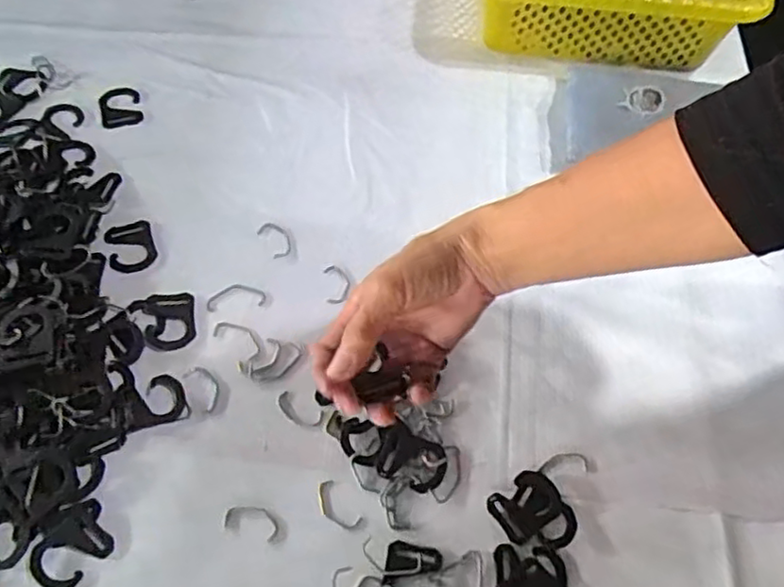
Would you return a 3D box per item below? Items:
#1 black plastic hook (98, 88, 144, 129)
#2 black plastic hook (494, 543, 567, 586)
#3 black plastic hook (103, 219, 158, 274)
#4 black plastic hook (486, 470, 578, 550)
[{"bbox_3d":[-0.236,-0.161,0.578,0.035,0.006,0.042,-15,63,-12],"label":"black plastic hook"},{"bbox_3d":[0.087,0.181,0.404,0.046,0.004,0.051,3,61,-2],"label":"black plastic hook"},{"bbox_3d":[-0.201,-0.036,0.512,0.034,0.008,0.044,-19,64,-13],"label":"black plastic hook"},{"bbox_3d":[0.092,0.141,0.427,0.044,0.004,0.050,-32,67,-19],"label":"black plastic hook"}]

